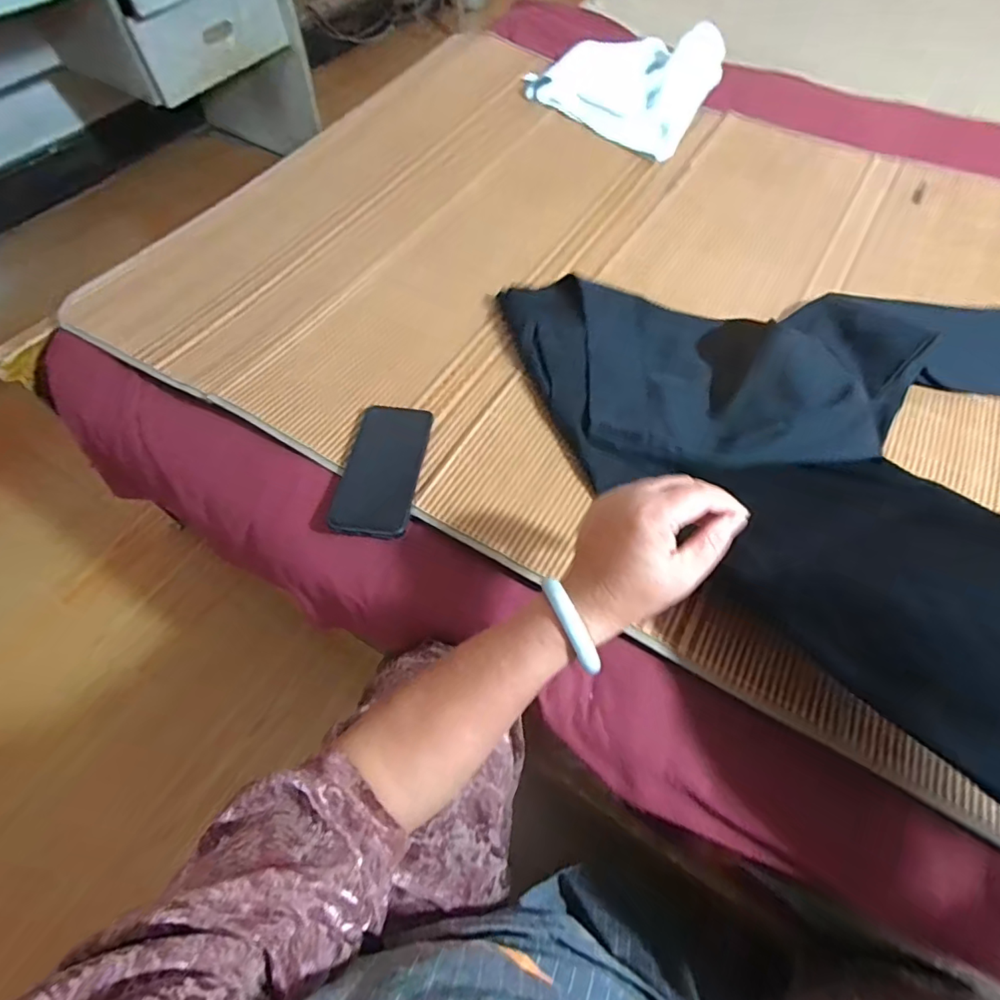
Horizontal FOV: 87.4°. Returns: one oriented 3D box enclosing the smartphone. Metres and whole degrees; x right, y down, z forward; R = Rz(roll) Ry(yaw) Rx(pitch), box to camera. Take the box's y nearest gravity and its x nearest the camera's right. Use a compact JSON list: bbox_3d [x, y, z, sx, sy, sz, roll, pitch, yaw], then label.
[{"bbox_3d":[-0.122,-0.035,0.549,0.076,0.010,0.154,10,62,-2],"label":"smartphone"}]

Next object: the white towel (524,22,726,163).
[{"bbox_3d":[0.261,-0.758,0.941,0.312,0.062,0.291,-40,68,-20],"label":"white towel"}]

